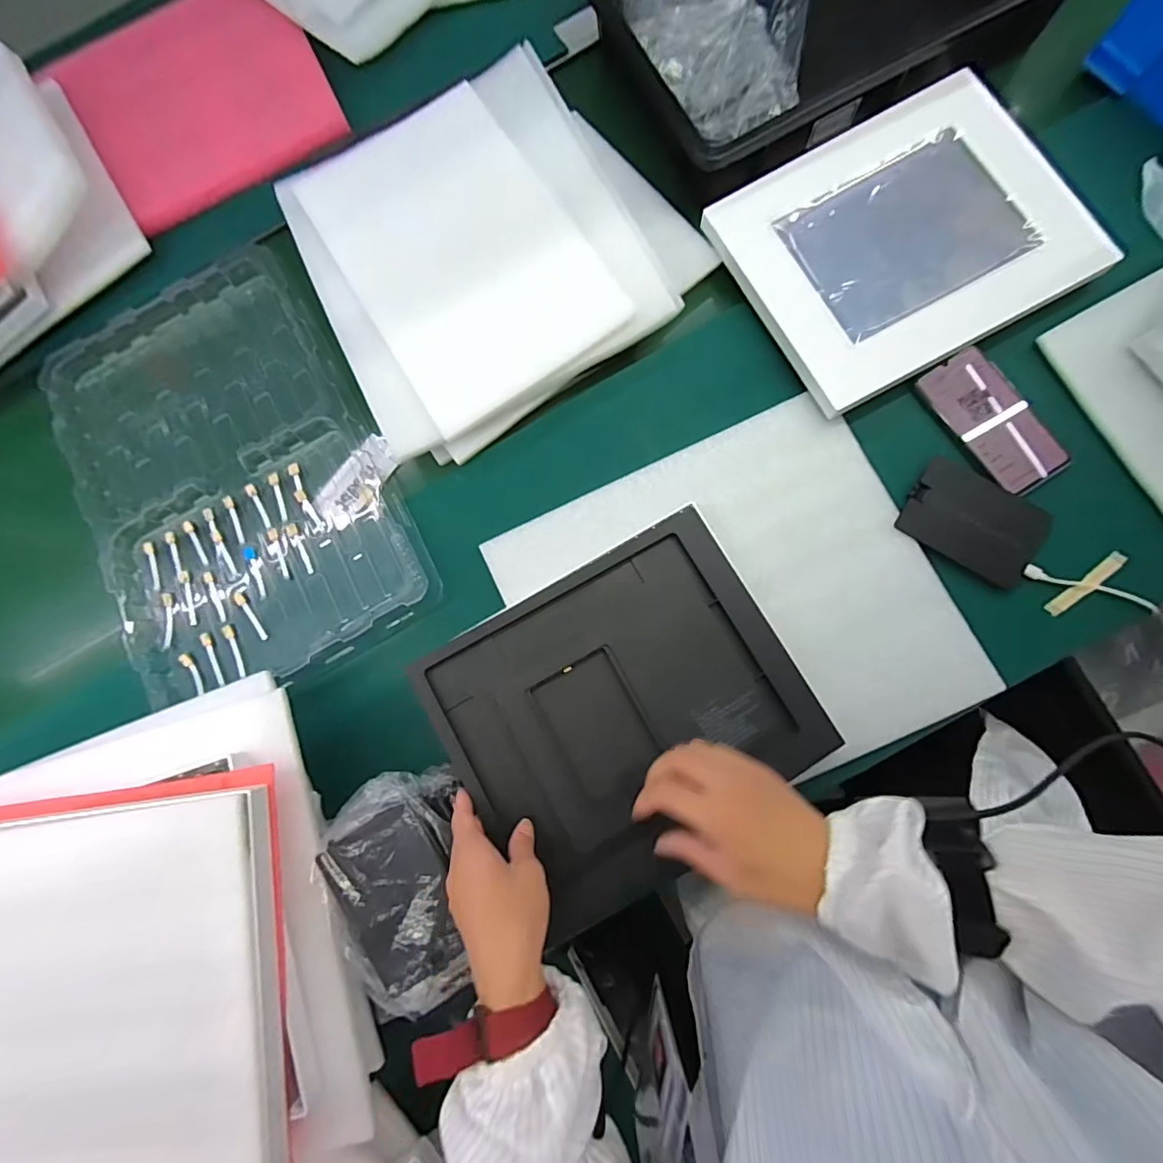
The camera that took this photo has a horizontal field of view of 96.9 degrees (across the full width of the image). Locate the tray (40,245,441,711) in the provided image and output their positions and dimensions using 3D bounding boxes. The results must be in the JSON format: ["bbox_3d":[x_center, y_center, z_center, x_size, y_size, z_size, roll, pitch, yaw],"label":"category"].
[{"bbox_3d":[-0.385,-0.116,0.565,0.324,0.043,0.484,-27,79,1],"label":"tray"}]

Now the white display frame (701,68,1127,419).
[{"bbox_3d":[0.317,-0.339,0.505,0.305,0.027,0.251,-28,82,2],"label":"white display frame"}]

